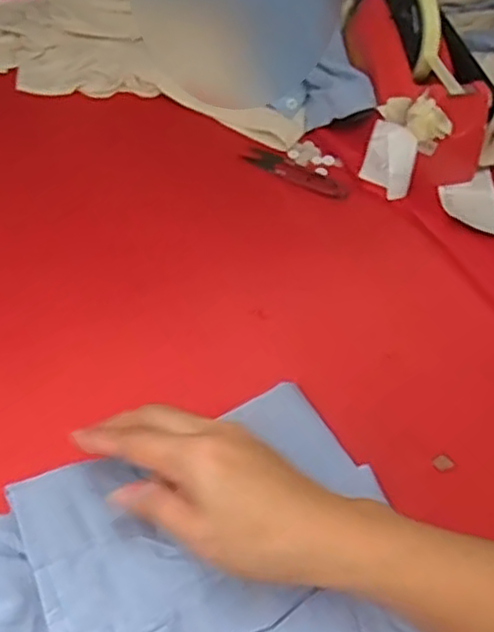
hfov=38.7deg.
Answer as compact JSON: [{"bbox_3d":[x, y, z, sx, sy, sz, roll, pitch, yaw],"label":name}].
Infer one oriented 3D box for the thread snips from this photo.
[{"bbox_3d":[0.046,-0.131,0.643,0.100,0.005,0.030,28,54,20],"label":"thread snips"}]

